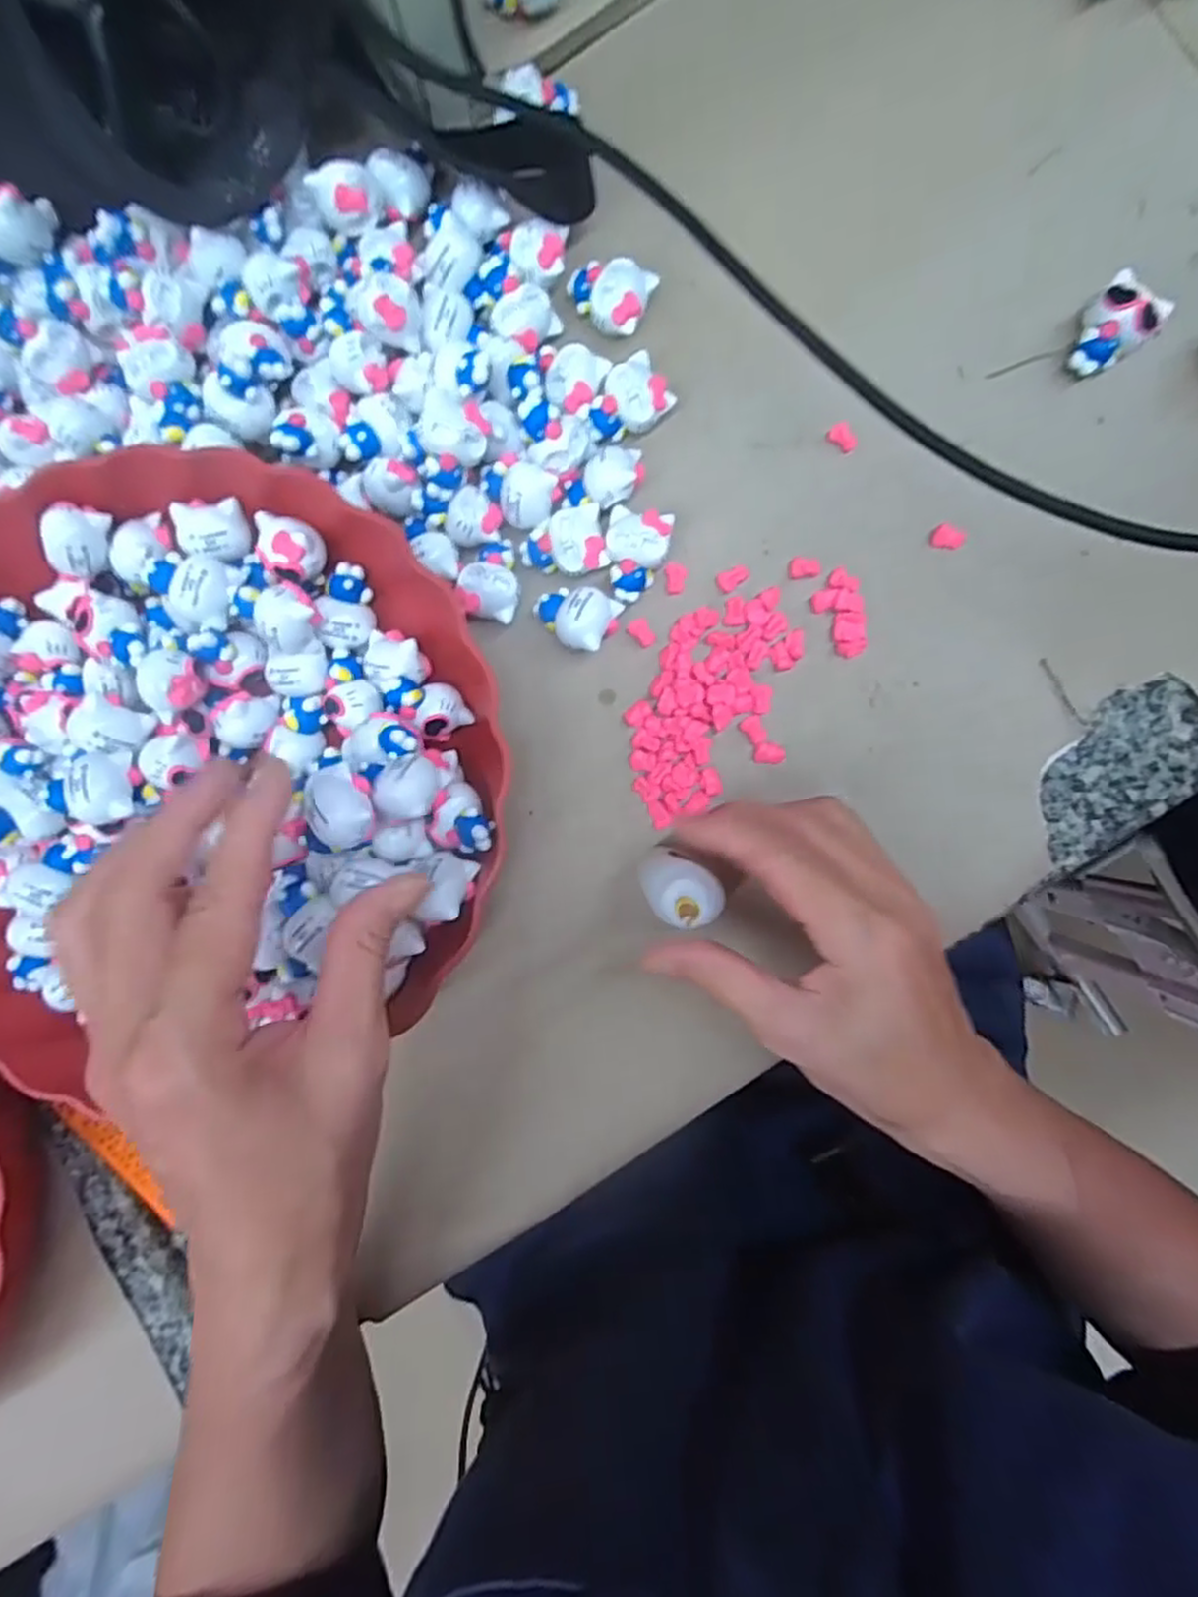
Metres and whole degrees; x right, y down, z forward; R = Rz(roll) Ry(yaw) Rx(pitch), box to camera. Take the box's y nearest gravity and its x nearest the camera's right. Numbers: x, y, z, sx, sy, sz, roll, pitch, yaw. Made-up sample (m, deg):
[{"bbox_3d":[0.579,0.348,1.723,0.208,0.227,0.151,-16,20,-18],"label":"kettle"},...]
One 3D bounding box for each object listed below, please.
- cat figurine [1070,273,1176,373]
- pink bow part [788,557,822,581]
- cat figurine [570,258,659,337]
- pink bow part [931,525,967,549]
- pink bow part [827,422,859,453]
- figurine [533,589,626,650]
[{"bbox_3d":[0.201,-0.183,0.282,0.033,0.022,0.027,-44,89,2],"label":"cat figurine"},{"bbox_3d":[0.085,-0.095,0.299,0.014,0.004,0.010,6,91,2],"label":"pink bow part"},{"bbox_3d":[0.003,-0.204,0.295,0.034,0.016,0.025,20,91,2],"label":"cat figurine"},{"bbox_3d":[0.141,-0.105,0.291,0.013,0.004,0.008,17,91,2],"label":"pink bow part"},{"bbox_3d":[0.101,-0.149,0.298,0.012,0.004,0.009,44,92,1],"label":"pink bow part"},{"bbox_3d":[-0.010,-0.073,0.296,0.035,0.021,0.024,16,91,2],"label":"figurine"}]

